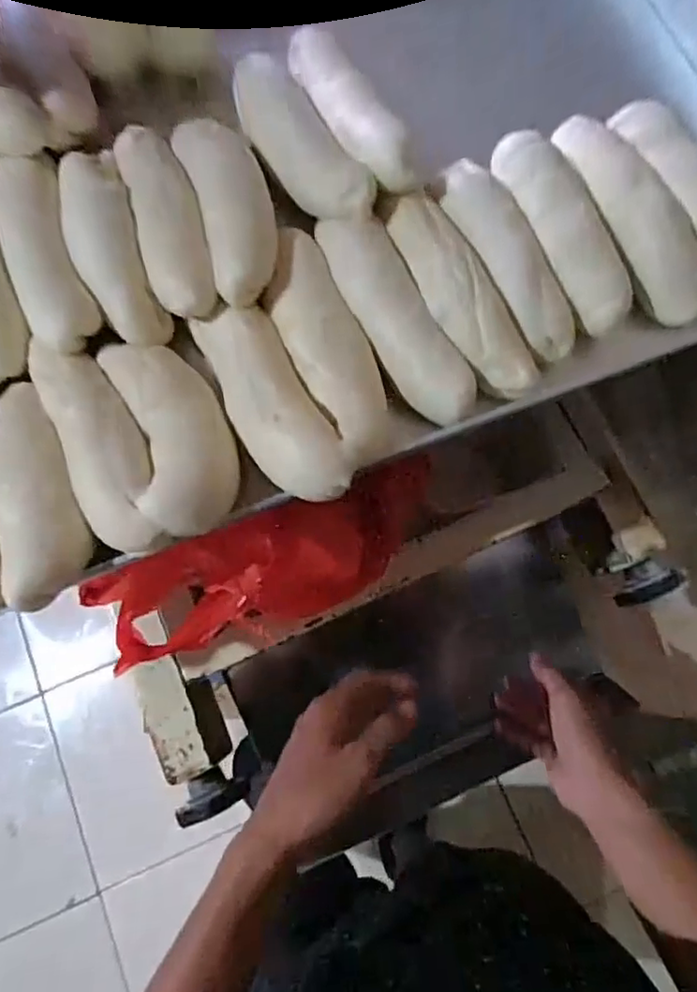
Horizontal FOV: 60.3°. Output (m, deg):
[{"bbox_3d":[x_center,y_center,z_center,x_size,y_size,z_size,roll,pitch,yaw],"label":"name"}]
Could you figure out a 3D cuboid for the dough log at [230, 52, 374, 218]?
[{"bbox_3d":[-0.036,-0.241,0.396,0.045,0.032,0.157,-25,76,-8],"label":"dough log"}]

